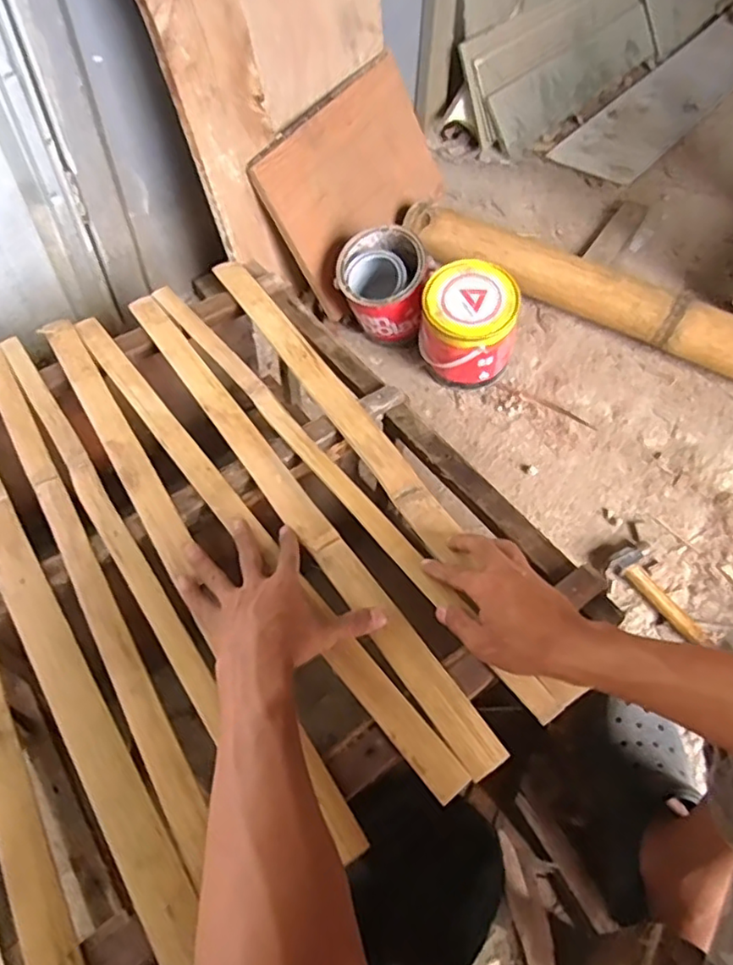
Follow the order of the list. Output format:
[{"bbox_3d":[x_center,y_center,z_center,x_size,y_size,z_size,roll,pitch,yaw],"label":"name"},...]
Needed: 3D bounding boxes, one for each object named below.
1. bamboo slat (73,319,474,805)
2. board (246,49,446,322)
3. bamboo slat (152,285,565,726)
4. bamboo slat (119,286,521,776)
[{"bbox_3d":[-0.139,0.018,0.620,0.031,0.011,0.666,-32,60,-23],"label":"bamboo slat"},{"bbox_3d":[-0.015,-0.563,1.167,0.032,0.285,0.449,8,54,41],"label":"board"},{"bbox_3d":[-0.054,-0.030,0.652,0.025,0.018,0.668,-31,60,-22],"label":"bamboo slat"},{"bbox_3d":[-0.092,-0.003,0.636,0.036,0.011,0.660,-29,60,-21],"label":"bamboo slat"}]

